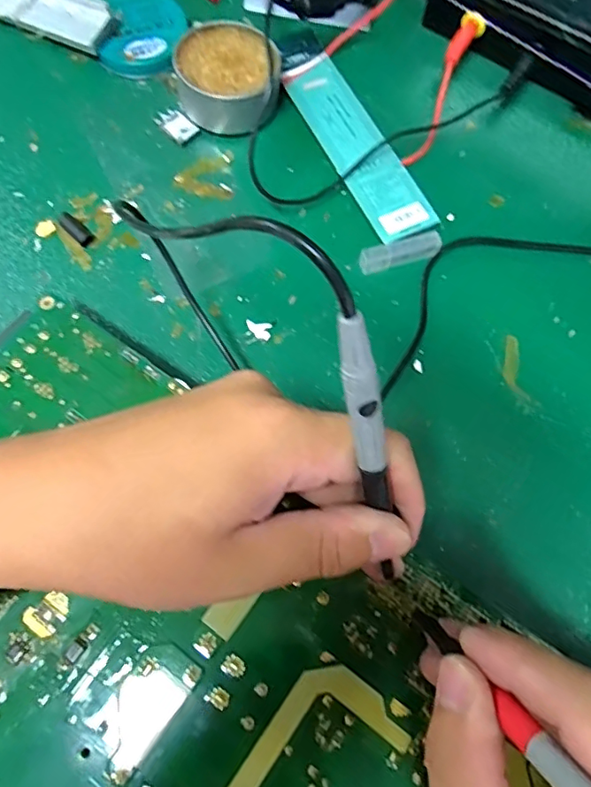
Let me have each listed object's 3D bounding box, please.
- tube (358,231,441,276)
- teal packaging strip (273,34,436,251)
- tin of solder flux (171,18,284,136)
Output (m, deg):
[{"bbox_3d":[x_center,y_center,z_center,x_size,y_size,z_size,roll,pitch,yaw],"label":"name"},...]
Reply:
[{"bbox_3d":[0.061,-0.083,0.315,0.049,0.013,0.012,-16,75,-6],"label":"tube"},{"bbox_3d":[0.034,-0.164,0.337,0.043,0.007,0.163,-24,75,-16],"label":"teal packaging strip"},{"bbox_3d":[-0.041,-0.200,0.336,0.058,0.028,0.064,25,75,6],"label":"tin of solder flux"}]

